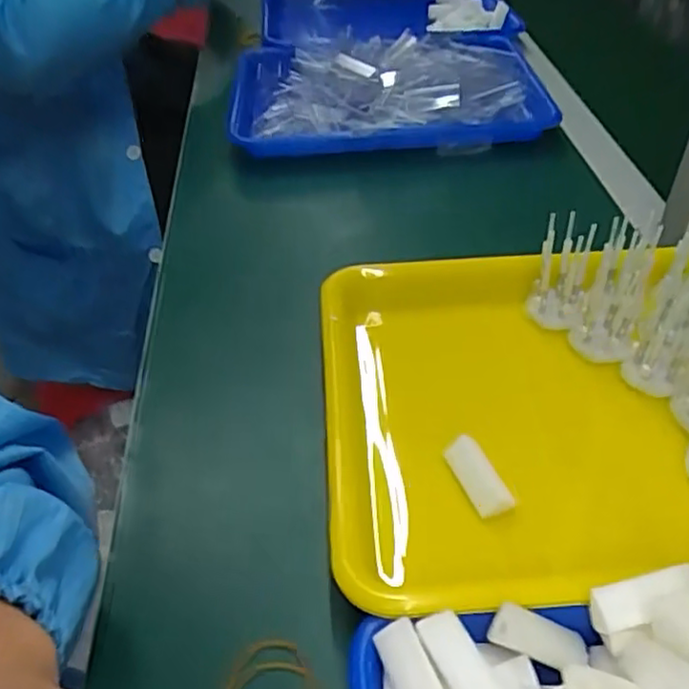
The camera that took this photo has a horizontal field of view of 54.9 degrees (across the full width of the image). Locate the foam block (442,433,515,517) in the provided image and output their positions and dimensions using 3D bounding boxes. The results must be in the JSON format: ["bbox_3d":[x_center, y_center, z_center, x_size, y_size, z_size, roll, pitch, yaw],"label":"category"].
[{"bbox_3d":[0.071,0.071,0.357,0.016,0.017,0.045,-20,47,-19],"label":"foam block"}]

